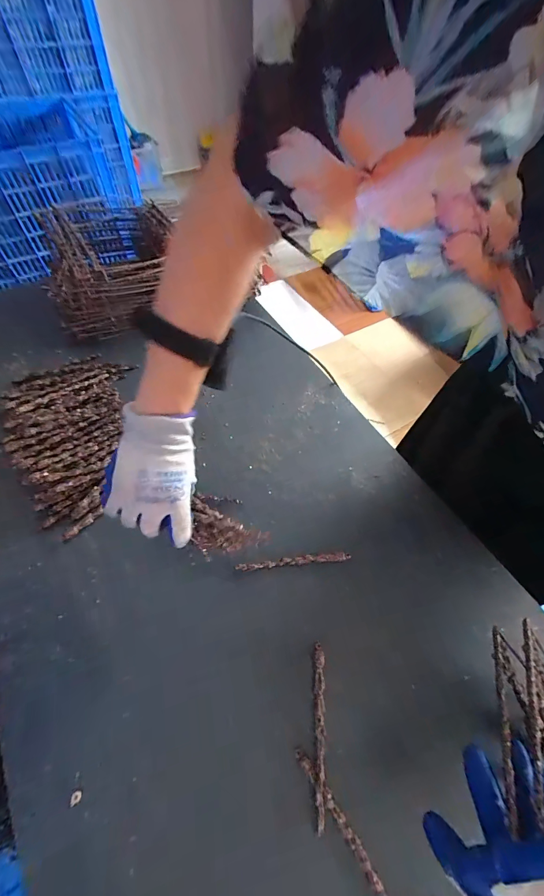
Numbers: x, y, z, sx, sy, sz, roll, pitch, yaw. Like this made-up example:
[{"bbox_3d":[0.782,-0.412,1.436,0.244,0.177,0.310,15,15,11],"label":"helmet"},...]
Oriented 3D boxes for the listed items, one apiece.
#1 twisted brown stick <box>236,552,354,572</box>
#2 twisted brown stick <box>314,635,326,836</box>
[{"bbox_3d":[0.029,0.150,0.452,0.149,0.007,0.012,-4,58,-5],"label":"twisted brown stick"},{"bbox_3d":[0.050,0.293,0.358,0.012,0.013,0.150,5,58,0],"label":"twisted brown stick"}]

